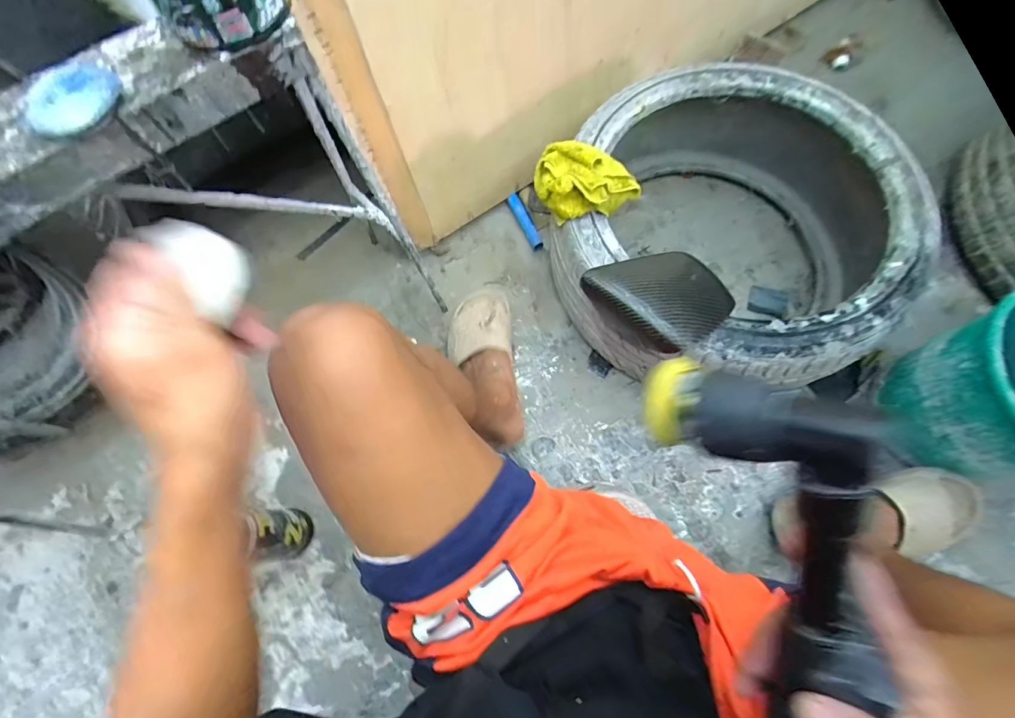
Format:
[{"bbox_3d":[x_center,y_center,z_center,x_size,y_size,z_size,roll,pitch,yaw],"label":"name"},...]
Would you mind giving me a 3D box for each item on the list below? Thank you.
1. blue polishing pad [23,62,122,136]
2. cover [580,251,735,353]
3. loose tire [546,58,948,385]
[{"bbox_3d":[-0.392,-0.236,0.401,0.078,0.013,0.081,37,76,12],"label":"blue polishing pad"},{"bbox_3d":[0.232,-0.096,0.661,0.186,0.067,0.167,-33,74,-10],"label":"cover"},{"bbox_3d":[0.360,-0.220,0.796,0.557,0.276,0.572,0,71,0],"label":"loose tire"}]

